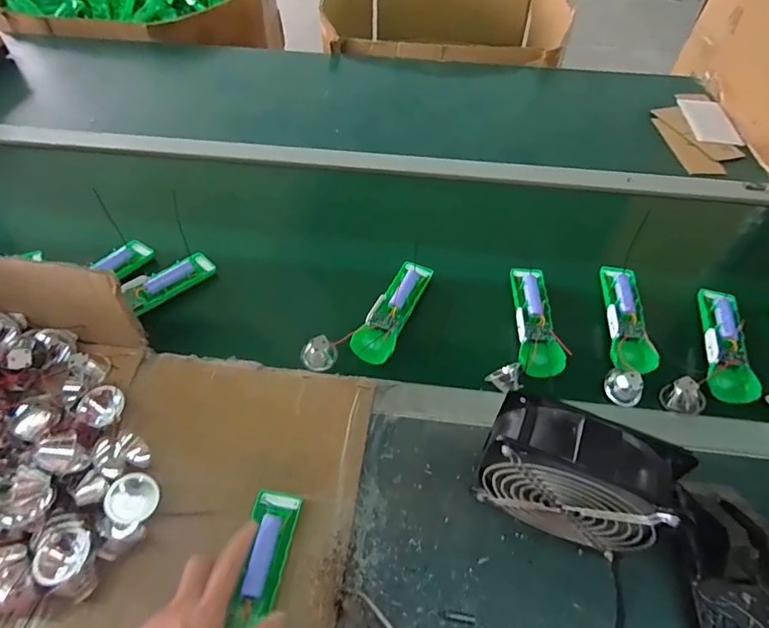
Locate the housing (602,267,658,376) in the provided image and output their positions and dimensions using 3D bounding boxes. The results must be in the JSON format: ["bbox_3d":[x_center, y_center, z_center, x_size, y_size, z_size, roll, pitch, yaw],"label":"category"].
[{"bbox_3d":[0.304,0.004,0.613,0.046,0.029,0.164,5,53,4],"label":"housing"}]

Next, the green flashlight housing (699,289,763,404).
[{"bbox_3d":[0.412,0.030,0.582,0.041,0.022,0.162,14,54,10],"label":"green flashlight housing"}]

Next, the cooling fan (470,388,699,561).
[{"bbox_3d":[0.161,0.142,0.425,0.143,0.145,0.067,19,55,14],"label":"cooling fan"}]

